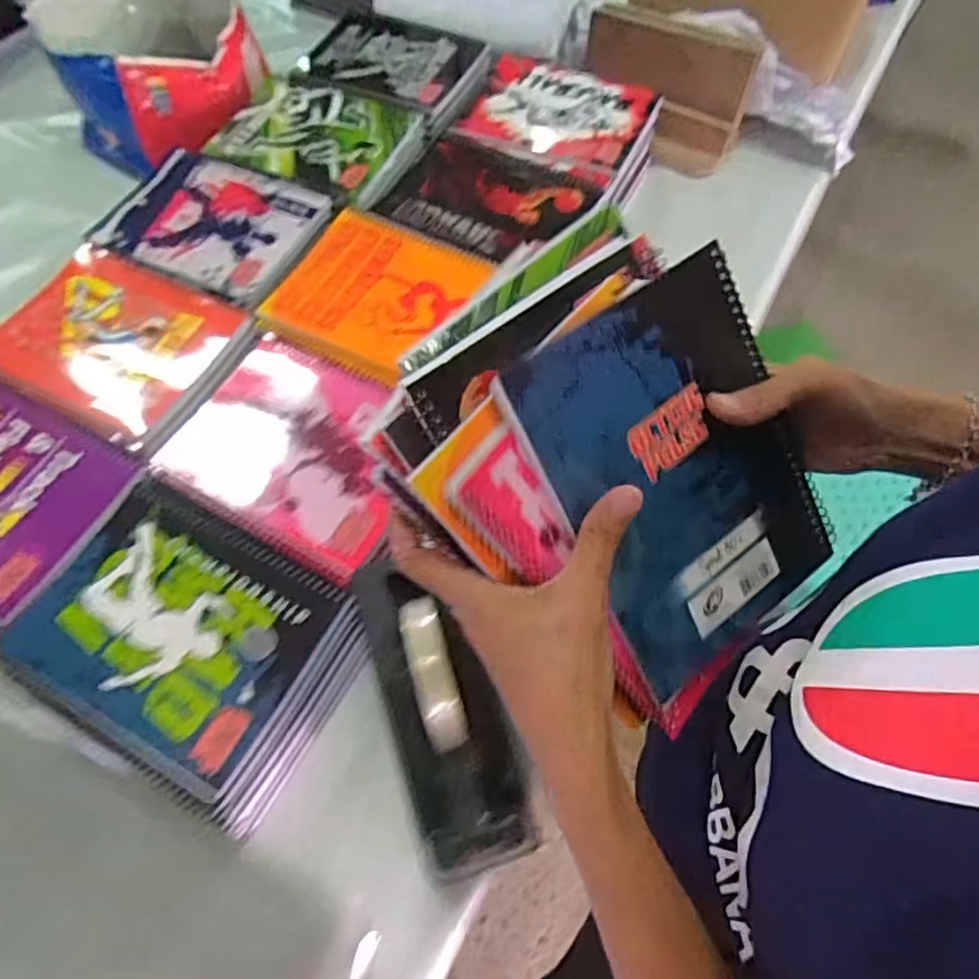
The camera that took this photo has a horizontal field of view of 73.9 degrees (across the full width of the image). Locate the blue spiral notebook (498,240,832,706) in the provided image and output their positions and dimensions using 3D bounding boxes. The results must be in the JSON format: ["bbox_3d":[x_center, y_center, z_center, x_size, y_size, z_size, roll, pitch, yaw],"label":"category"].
[{"bbox_3d":[0.100,-0.007,0.332,0.136,0.014,0.189,-34,111,-15],"label":"blue spiral notebook"}]

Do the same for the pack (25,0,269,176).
[{"bbox_3d":[-0.379,-0.488,0.744,0.202,0.106,0.215,-28,65,-13],"label":"pack"}]

